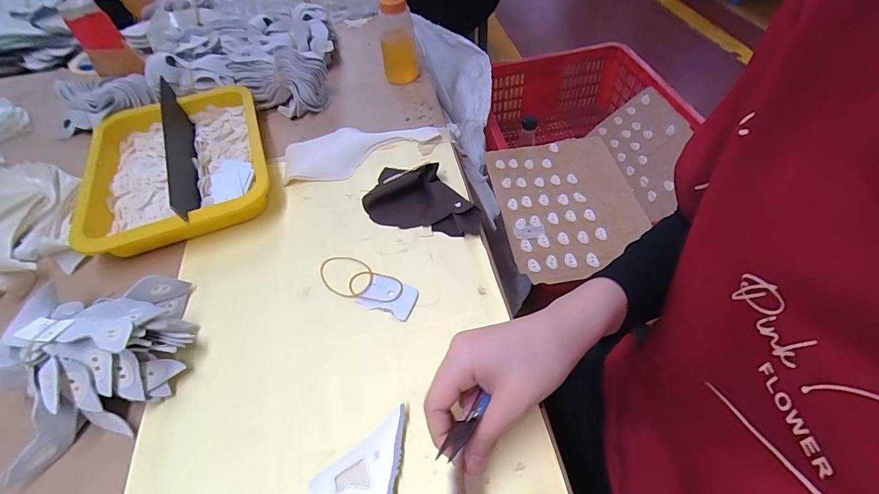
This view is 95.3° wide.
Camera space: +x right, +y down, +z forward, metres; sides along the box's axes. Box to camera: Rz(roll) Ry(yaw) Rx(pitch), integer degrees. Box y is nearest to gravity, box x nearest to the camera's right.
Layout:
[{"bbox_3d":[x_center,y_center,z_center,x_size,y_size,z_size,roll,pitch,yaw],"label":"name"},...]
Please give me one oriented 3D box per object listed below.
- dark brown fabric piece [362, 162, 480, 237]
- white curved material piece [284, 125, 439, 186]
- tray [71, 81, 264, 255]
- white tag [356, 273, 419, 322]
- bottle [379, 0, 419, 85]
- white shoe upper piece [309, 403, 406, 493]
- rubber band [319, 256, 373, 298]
[{"bbox_3d":[-0.016,-0.061,0.450,0.131,0.032,0.085,12,53,13],"label":"dark brown fabric piece"},{"bbox_3d":[-0.102,-0.127,0.519,0.199,0.010,0.085,-9,51,-3],"label":"white curved material piece"},{"bbox_3d":[-0.325,-0.100,0.495,0.213,0.054,0.263,-20,53,-12],"label":"tray"},{"bbox_3d":[-0.048,0.046,0.383,0.053,0.004,0.038,19,55,20],"label":"white tag"},{"bbox_3d":[-0.061,-0.308,0.586,0.048,0.133,0.049,-2,51,3],"label":"bottle"},{"bbox_3d":[-0.059,0.164,0.291,0.056,0.013,0.091,7,52,11],"label":"white shoe upper piece"},{"bbox_3d":[-0.093,0.027,0.398,0.057,0.005,0.044,25,57,24],"label":"rubber band"}]

